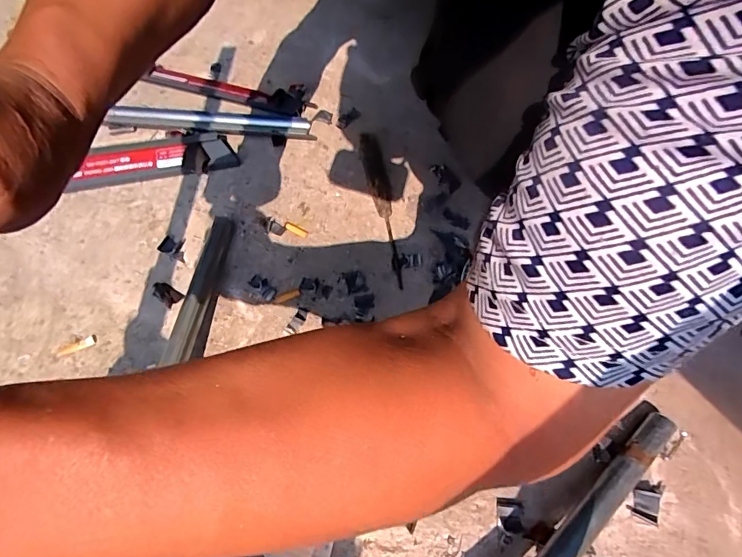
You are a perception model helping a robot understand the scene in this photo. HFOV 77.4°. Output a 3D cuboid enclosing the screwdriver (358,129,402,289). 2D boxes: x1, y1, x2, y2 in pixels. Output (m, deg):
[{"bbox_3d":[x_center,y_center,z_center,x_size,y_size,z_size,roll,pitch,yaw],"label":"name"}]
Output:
[{"bbox_3d":[0.018,-0.095,0.581,0.031,0.026,0.223,-11,60,-4],"label":"screwdriver"}]

